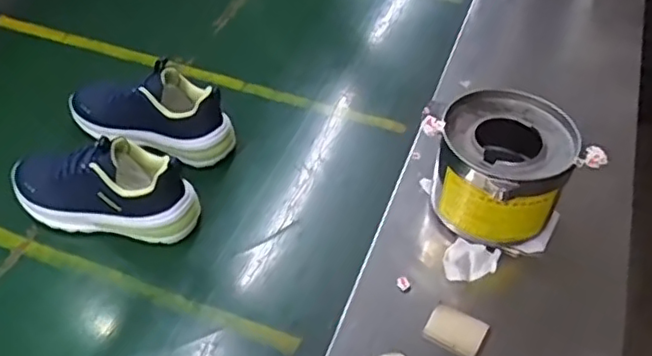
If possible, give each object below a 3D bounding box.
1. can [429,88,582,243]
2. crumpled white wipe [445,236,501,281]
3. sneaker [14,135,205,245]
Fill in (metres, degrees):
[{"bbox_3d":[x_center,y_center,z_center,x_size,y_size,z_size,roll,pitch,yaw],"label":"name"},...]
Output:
[{"bbox_3d":[0.188,-0.005,0.683,0.134,0.124,0.147,0,47,0],"label":"can"},{"bbox_3d":[0.154,0.091,0.662,0.053,0.020,0.056,20,50,19],"label":"crumpled white wipe"},{"bbox_3d":[-0.254,0.007,0.695,0.215,0.101,0.075,9,49,4],"label":"sneaker"}]

